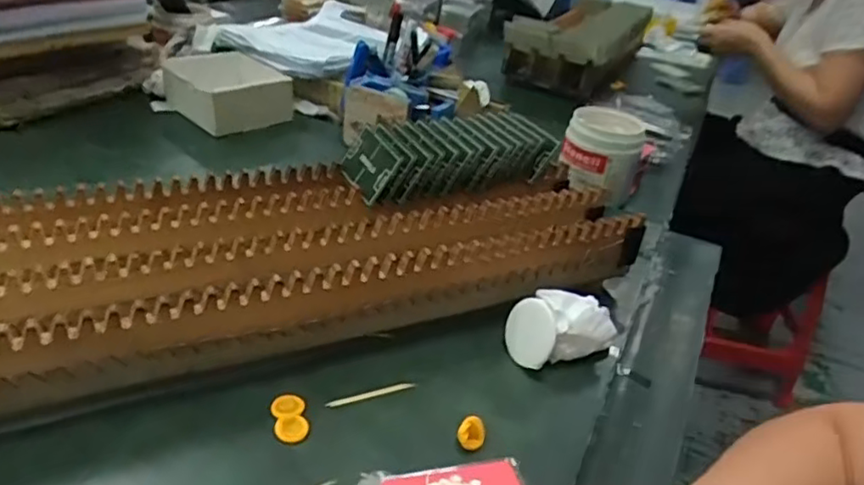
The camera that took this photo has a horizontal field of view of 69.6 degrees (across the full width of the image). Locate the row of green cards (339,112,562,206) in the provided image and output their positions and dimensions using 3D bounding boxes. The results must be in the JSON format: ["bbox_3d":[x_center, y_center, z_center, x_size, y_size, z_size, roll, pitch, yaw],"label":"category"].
[{"bbox_3d":[0.019,-0.086,0.595,0.199,0.041,0.087,-7,34,-22],"label":"row of green cards"}]

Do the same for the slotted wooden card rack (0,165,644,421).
[{"bbox_3d":[-0.113,0.015,0.503,0.563,0.081,0.181,-8,35,-24],"label":"slotted wooden card rack"}]

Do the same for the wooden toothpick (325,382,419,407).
[{"bbox_3d":[-0.043,0.108,0.444,0.065,0.004,0.006,-6,35,-22],"label":"wooden toothpick"}]

